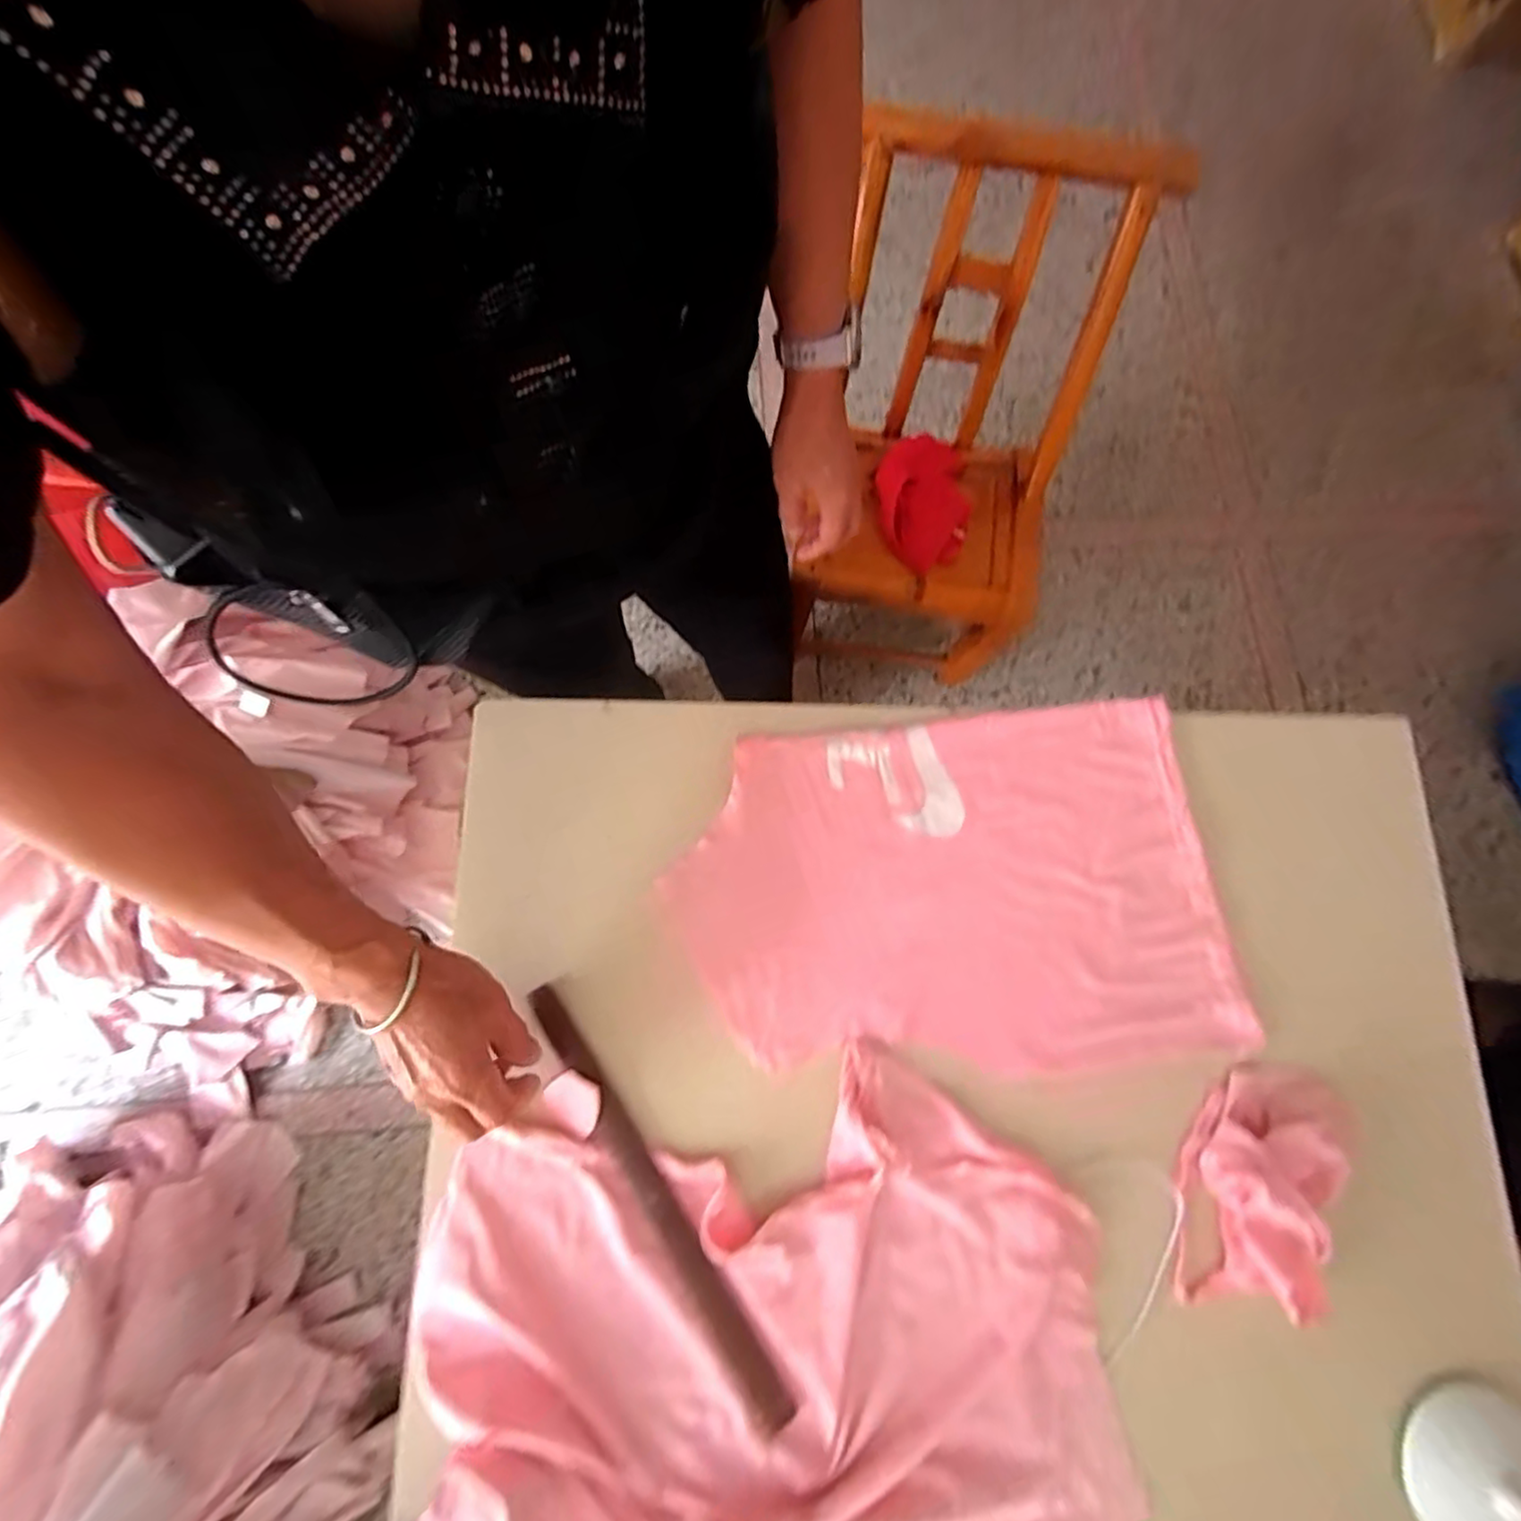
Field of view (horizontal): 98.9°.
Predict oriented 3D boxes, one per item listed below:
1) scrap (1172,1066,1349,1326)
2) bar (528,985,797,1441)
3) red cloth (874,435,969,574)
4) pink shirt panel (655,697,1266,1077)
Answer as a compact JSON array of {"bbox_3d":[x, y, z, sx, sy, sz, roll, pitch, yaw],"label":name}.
[{"bbox_3d":[0.354,0.300,0.449,0.096,0.044,0.173,22,77,4],"label":"scrap"},{"bbox_3d":[-0.075,0.302,0.453,0.025,0.011,0.318,-32,79,-9],"label":"bar"},{"bbox_3d":[0.235,-0.380,0.951,0.136,0.065,0.190,5,78,-3],"label":"red cloth"},{"bbox_3d":[0.145,0.102,0.510,0.409,0.013,0.270,-6,76,-3],"label":"pink shirt panel"}]

